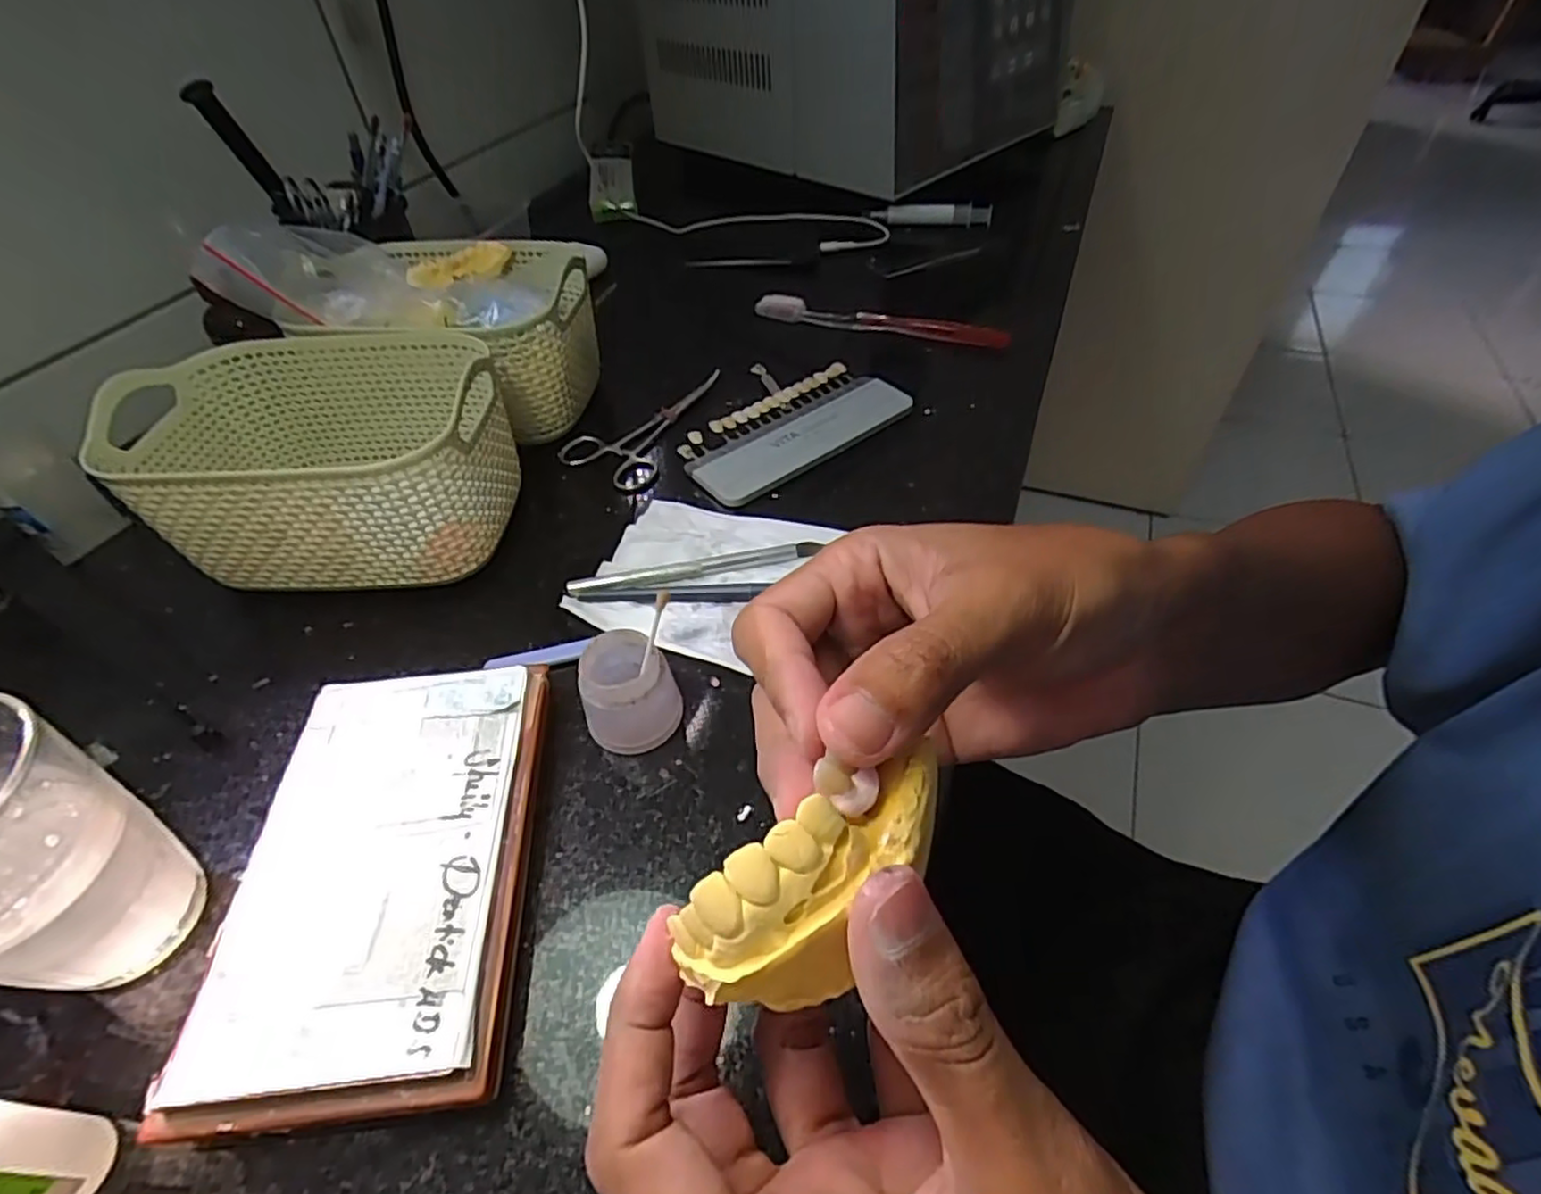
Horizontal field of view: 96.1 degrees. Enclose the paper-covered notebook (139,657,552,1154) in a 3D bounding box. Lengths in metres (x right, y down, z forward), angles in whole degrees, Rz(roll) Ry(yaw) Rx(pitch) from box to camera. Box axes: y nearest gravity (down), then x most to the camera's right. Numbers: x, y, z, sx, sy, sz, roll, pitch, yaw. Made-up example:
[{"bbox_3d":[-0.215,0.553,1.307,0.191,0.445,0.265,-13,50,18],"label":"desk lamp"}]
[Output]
[{"bbox_3d":[-0.134,0.095,0.248,0.092,0.023,0.149,-7,48,-2],"label":"paper-covered notebook"}]

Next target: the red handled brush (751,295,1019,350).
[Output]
[{"bbox_3d":[0.079,-0.204,0.516,0.190,0.019,0.018,14,50,16],"label":"red handled brush"}]

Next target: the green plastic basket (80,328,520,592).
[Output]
[{"bbox_3d":[-0.225,-0.068,0.361,0.178,0.084,0.122,-1,48,3],"label":"green plastic basket"}]

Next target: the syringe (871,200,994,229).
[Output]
[{"bbox_3d":[0.161,-0.384,0.693,0.116,0.021,0.017,9,49,12],"label":"syringe"}]

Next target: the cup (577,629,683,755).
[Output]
[{"bbox_3d":[-0.058,0.038,0.283,0.037,0.040,0.036,-2,48,2],"label":"cup"}]

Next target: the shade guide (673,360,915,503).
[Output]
[{"bbox_3d":[0.015,-0.105,0.426,0.145,0.007,0.067,-32,53,-22],"label":"shade guide"}]

